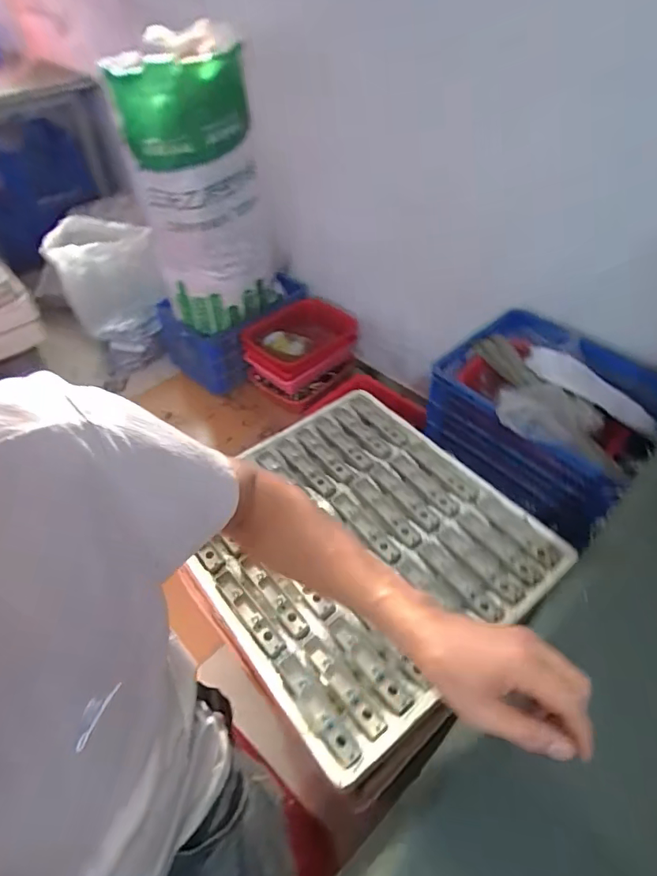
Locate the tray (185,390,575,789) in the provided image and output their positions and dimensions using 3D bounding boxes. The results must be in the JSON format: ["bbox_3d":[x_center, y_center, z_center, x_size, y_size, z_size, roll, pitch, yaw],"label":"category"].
[{"bbox_3d":[0.050,0.161,0.848,0.507,0.041,0.525,-33,53,-24],"label":"tray"}]

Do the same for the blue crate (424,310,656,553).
[{"bbox_3d":[0.499,-0.080,1.193,0.429,0.278,0.388,34,57,29],"label":"blue crate"}]

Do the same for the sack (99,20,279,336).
[{"bbox_3d":[-0.367,-0.695,1.485,0.355,0.727,0.371,-11,48,-8],"label":"sack"}]

